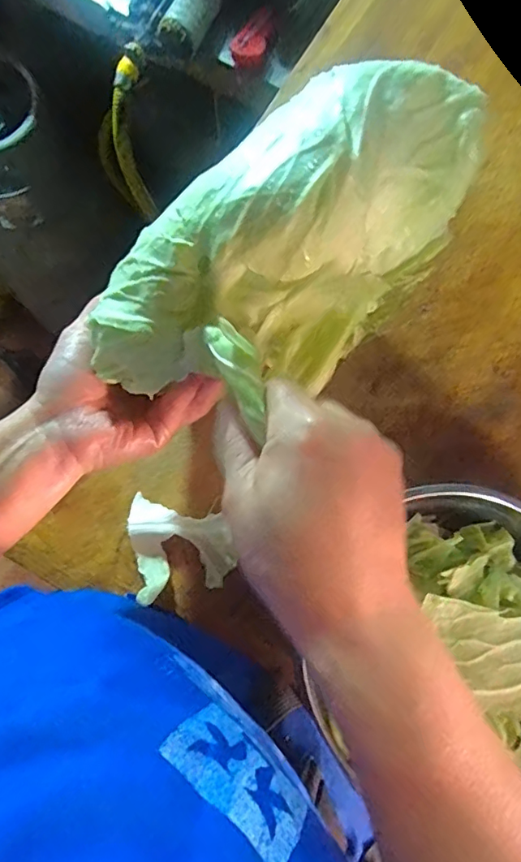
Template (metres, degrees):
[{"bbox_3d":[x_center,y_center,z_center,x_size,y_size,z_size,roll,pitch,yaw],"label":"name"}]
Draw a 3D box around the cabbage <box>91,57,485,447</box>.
[{"bbox_3d":[0.019,-0.099,0.269,0.109,0.102,0.223,43,82,6],"label":"cabbage"}]

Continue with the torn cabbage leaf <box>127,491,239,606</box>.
[{"bbox_3d":[-0.068,0.095,0.436,0.082,0.030,0.085,-10,80,-3],"label":"torn cabbage leaf"}]

